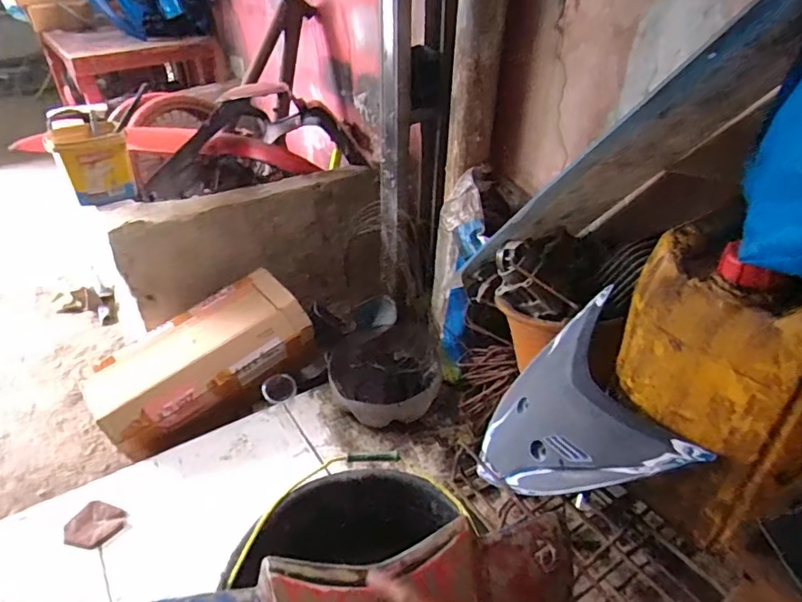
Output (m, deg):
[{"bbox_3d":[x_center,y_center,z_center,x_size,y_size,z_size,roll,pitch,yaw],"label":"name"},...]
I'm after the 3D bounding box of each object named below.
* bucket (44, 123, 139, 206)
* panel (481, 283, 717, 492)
[{"bbox_3d":[-0.740,-0.331,1.274,0.155,0.162,0.166,-23,42,-28],"label":"bucket"},{"bbox_3d":[0.225,0.167,0.770,0.062,0.305,0.266,16,42,-35],"label":"panel"}]

